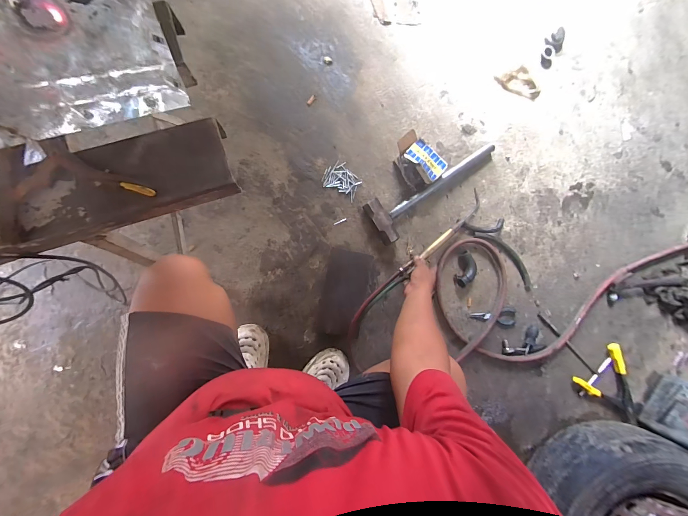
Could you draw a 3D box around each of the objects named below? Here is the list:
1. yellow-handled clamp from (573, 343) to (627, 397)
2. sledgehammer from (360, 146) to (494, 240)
[{"bbox_3d":[0.996,0.443,1.129,0.222,0.053,0.136,-33,93,-4],"label":"yellow-handled clamp"},{"bbox_3d":[0.286,-0.242,0.937,0.476,0.053,0.144,-37,92,-6],"label":"sledgehammer"}]

